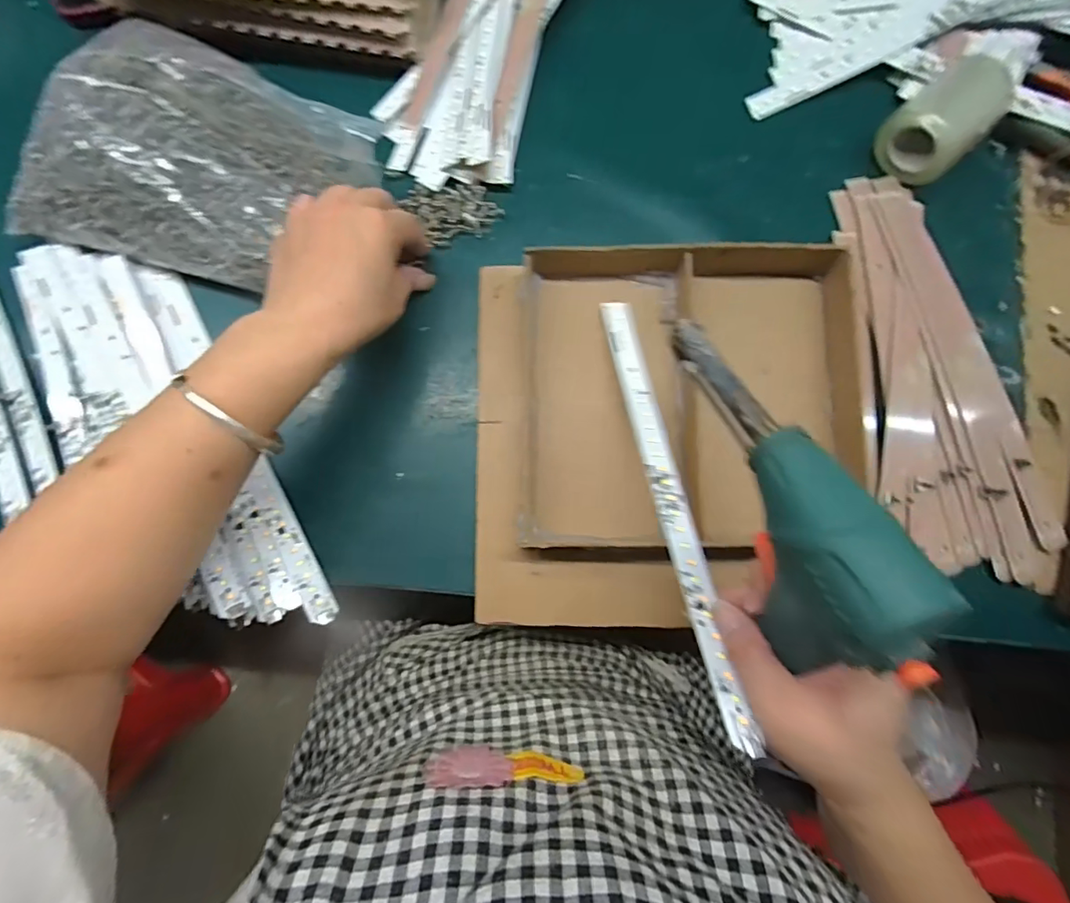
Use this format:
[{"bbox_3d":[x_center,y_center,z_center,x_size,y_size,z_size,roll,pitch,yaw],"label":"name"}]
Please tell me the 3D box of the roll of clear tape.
[{"bbox_3d":[0.289,-0.233,0.366,0.074,0.041,0.055,-42,83,-4],"label":"roll of clear tape"}]

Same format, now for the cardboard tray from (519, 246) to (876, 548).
[{"bbox_3d":[0.105,-0.039,0.354,0.223,0.024,0.205,1,82,2],"label":"cardboard tray"}]

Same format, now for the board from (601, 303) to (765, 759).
[{"bbox_3d":[0.079,0.020,0.310,0.017,0.009,0.279,-9,62,0],"label":"board"}]

